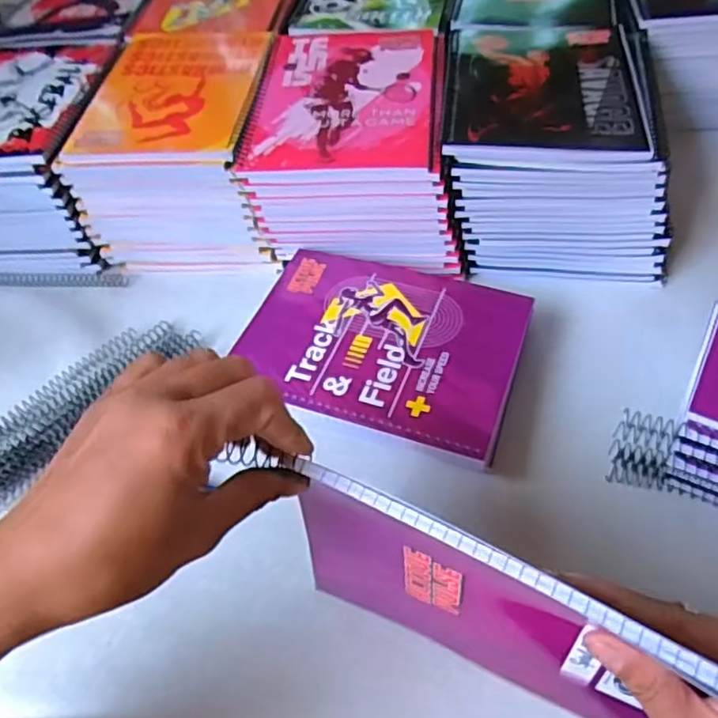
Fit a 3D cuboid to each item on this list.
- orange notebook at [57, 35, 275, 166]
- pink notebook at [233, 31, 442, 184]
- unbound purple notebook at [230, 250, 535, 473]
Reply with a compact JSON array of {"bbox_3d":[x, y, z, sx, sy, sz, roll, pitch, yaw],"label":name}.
[{"bbox_3d":[-0.163,-0.238,0.541,0.153,0.011,0.192,2,54,9],"label":"orange notebook"},{"bbox_3d":[-0.012,-0.217,0.512,0.155,0.013,0.188,2,56,7],"label":"pink notebook"},{"bbox_3d":[0.014,-0.012,0.442,0.198,0.008,0.150,14,56,18],"label":"unbound purple notebook"}]

